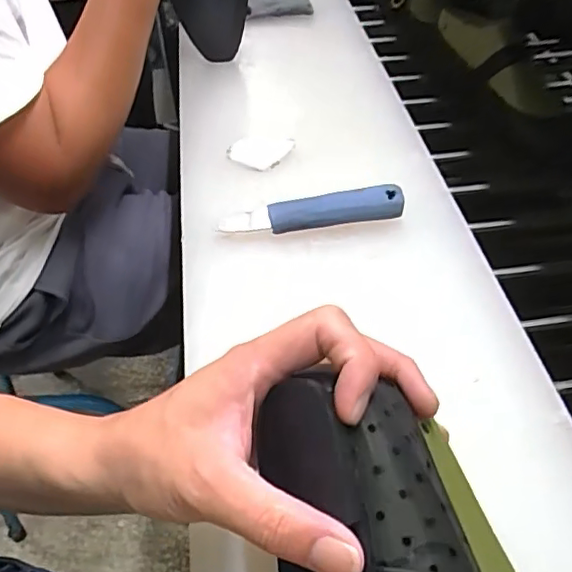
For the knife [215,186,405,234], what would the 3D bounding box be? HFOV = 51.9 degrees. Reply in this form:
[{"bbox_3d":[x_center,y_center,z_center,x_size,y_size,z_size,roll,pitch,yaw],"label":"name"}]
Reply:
[{"bbox_3d":[0.022,-0.064,0.501,0.153,0.019,0.027,-9,45,-5],"label":"knife"}]

